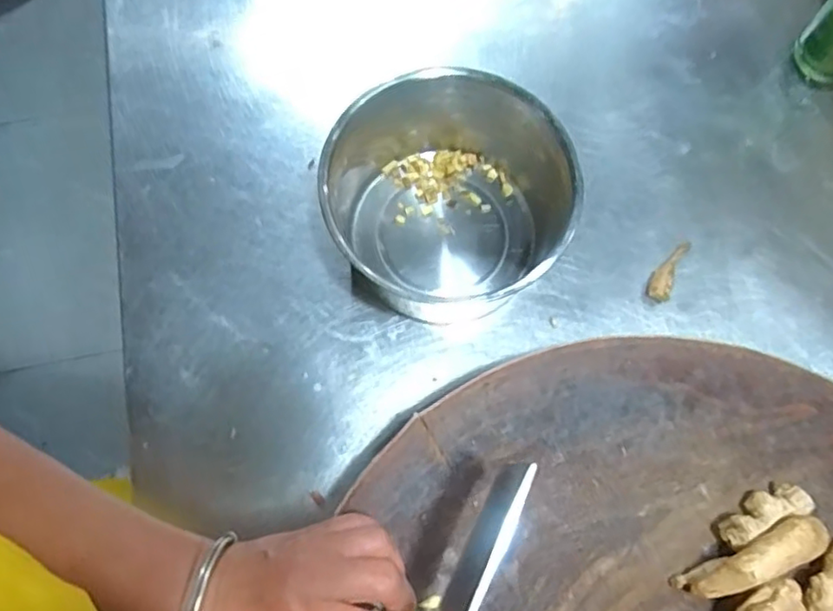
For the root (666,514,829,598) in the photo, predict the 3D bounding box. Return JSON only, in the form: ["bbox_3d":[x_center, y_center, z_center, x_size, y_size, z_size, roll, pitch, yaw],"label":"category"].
[{"bbox_3d":[0.195,0.143,0.359,0.089,0.037,0.022,-20,74,-5],"label":"root"}]

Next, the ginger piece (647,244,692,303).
[{"bbox_3d":[0.203,-0.029,0.507,0.018,0.011,0.057,26,73,7],"label":"ginger piece"}]

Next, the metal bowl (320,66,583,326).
[{"bbox_3d":[0.028,-0.086,0.478,0.176,0.102,0.168,0,73,1],"label":"metal bowl"}]

